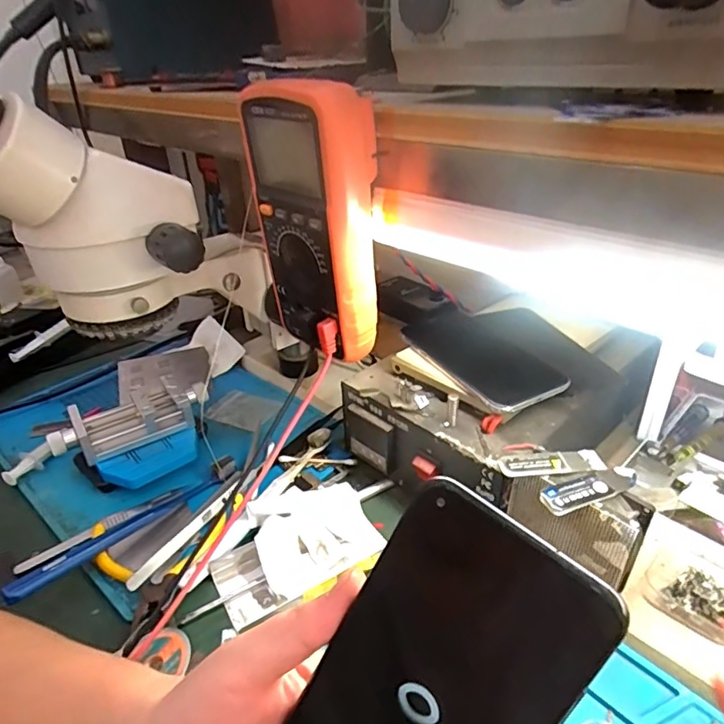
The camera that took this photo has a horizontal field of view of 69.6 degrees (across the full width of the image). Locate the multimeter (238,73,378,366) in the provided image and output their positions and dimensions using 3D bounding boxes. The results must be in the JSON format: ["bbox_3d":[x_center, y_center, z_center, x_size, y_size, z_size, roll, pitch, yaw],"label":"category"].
[{"bbox_3d":[-0.034,-0.092,0.357,0.095,0.170,0.049,24,40,37],"label":"multimeter"}]

